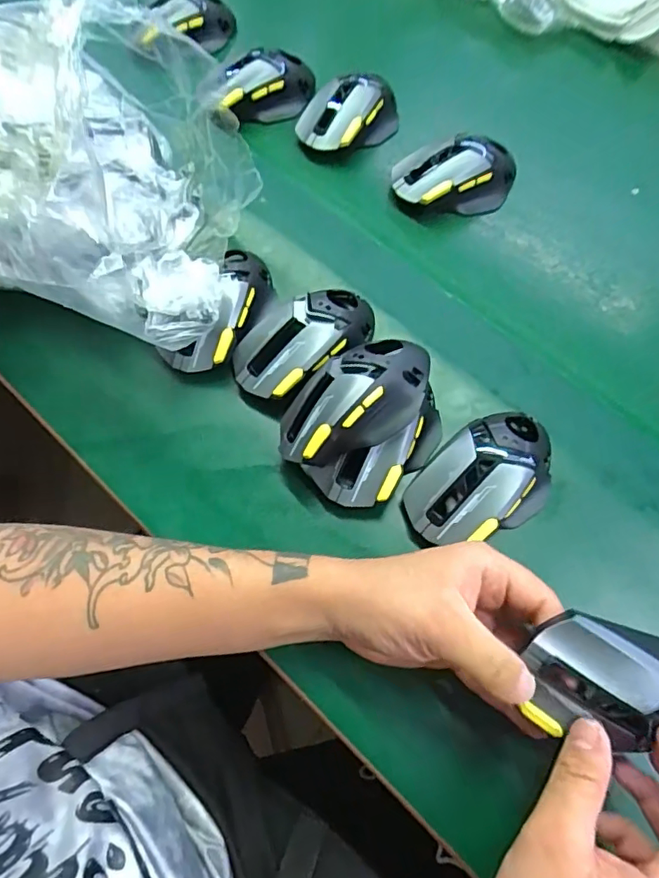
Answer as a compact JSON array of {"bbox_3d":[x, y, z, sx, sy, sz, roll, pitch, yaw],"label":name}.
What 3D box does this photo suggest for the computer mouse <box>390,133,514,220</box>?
[{"bbox_3d":[0.110,-0.230,0.481,0.104,0.041,0.052,-3,68,-5],"label":"computer mouse"}]

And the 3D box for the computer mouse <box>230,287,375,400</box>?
[{"bbox_3d":[-0.017,-0.075,0.422,0.120,0.039,0.064,-30,70,-9],"label":"computer mouse"}]

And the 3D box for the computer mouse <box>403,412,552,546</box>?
[{"bbox_3d":[0.107,0.028,0.373,0.115,0.041,0.072,-34,71,-10],"label":"computer mouse"}]

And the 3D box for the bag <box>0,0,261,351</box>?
[{"bbox_3d":[-0.227,-0.207,0.395,0.341,0.196,0.178,18,68,4],"label":"bag"}]

